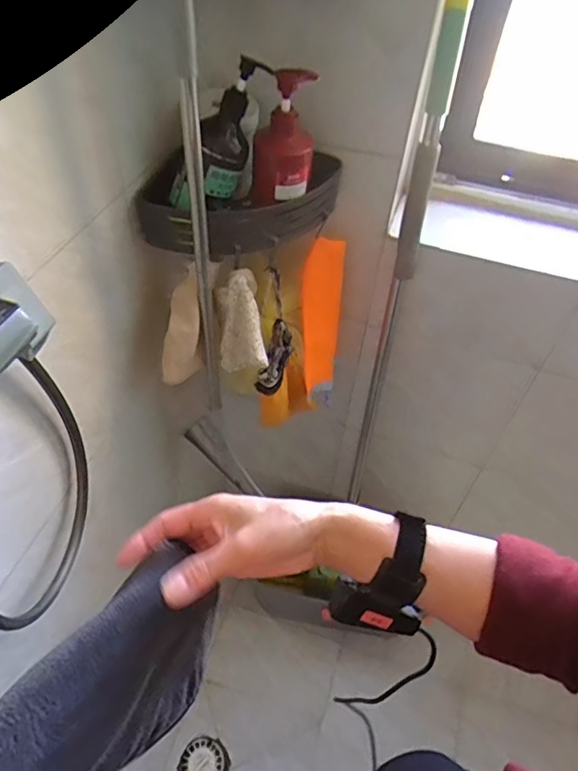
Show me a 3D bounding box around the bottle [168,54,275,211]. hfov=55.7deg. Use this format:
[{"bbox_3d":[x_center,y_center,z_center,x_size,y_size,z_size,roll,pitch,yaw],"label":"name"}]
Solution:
[{"bbox_3d":[-0.082,-0.296,0.667,0.065,0.192,0.060,42,25,28],"label":"bottle"}]

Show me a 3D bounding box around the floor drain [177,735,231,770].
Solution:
[{"bbox_3d":[-0.180,0.815,1.169,0.106,0.009,0.105,2,49,-3],"label":"floor drain"}]

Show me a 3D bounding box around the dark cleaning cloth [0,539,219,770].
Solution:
[{"bbox_3d":[-0.147,0.250,0.385,0.086,0.198,0.255,19,50,12],"label":"dark cleaning cloth"}]

